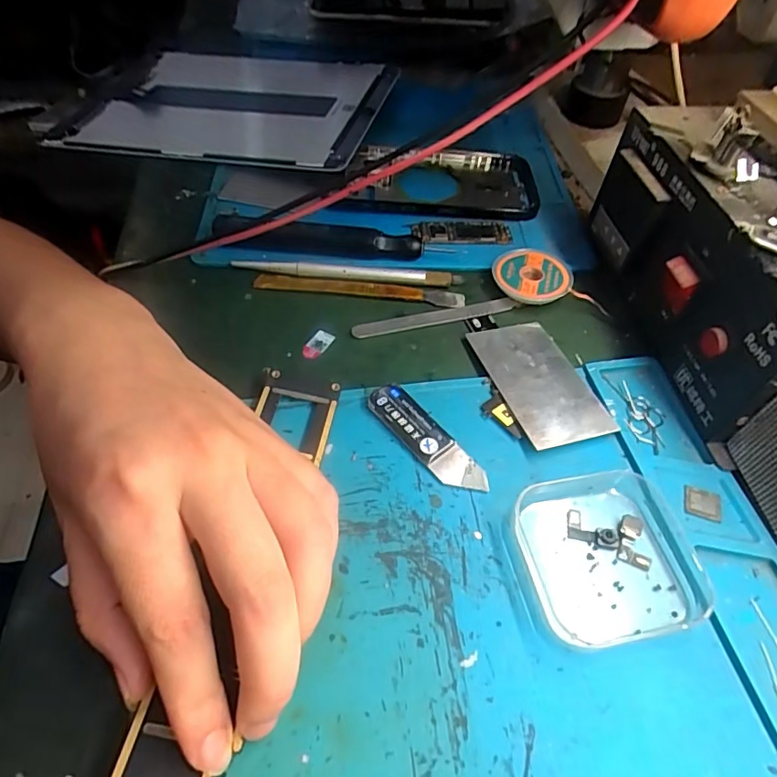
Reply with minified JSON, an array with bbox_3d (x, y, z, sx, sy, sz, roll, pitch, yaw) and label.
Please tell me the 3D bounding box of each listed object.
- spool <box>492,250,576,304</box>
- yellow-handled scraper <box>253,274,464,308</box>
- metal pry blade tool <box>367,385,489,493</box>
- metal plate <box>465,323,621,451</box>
[{"bbox_3d":[0.083,-0.064,0.305,0.043,0.013,0.037,13,52,8],"label":"spool"},{"bbox_3d":[-0.017,-0.057,0.301,0.119,0.004,0.012,5,51,1],"label":"yellow-handled scraper"},{"bbox_3d":[0.017,0.022,0.239,0.018,0.008,0.066,-33,59,-26],"label":"metal pry blade tool"},{"bbox_3d":[0.075,-0.005,0.264,0.045,0.004,0.077,-12,50,-15],"label":"metal plate"}]

